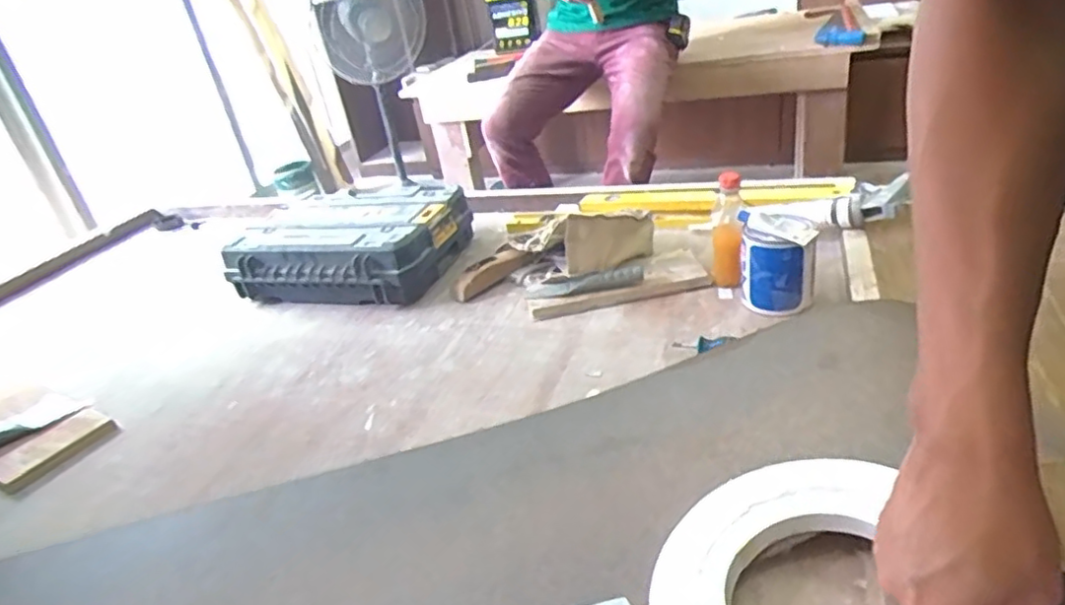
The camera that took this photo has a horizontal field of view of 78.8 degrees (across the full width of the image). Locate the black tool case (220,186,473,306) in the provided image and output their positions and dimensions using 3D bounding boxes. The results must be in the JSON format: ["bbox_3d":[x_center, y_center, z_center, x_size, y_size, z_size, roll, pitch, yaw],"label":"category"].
[{"bbox_3d":[-0.334,-0.112,1.218,0.356,0.139,0.305,-1,30,13],"label":"black tool case"}]

